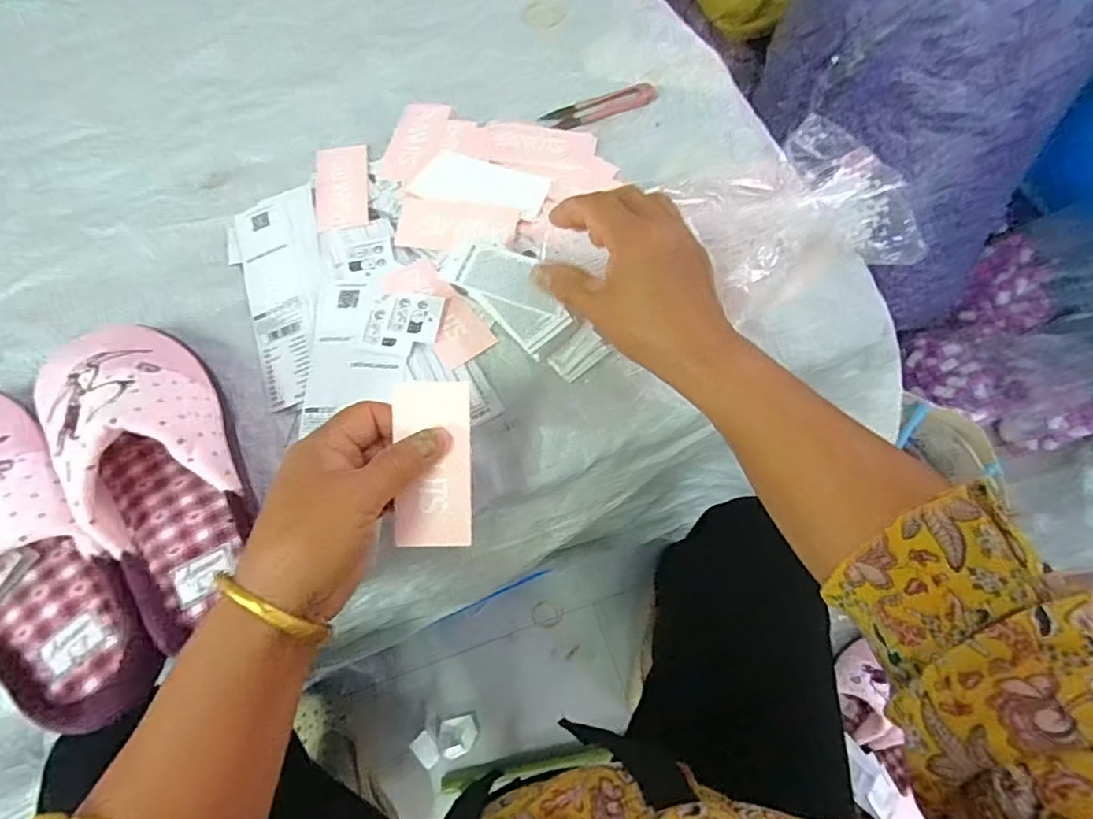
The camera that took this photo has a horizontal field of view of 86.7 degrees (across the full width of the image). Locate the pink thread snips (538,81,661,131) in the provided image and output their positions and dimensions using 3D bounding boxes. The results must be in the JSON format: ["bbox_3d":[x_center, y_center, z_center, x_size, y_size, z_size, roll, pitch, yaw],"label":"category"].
[{"bbox_3d":[0.049,-0.275,0.523,0.102,0.014,0.025,-18,70,-8],"label":"pink thread snips"}]

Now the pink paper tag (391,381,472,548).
[{"bbox_3d":[-0.066,0.032,0.337,0.044,0.004,0.094,-2,89,-2],"label":"pink paper tag"}]

